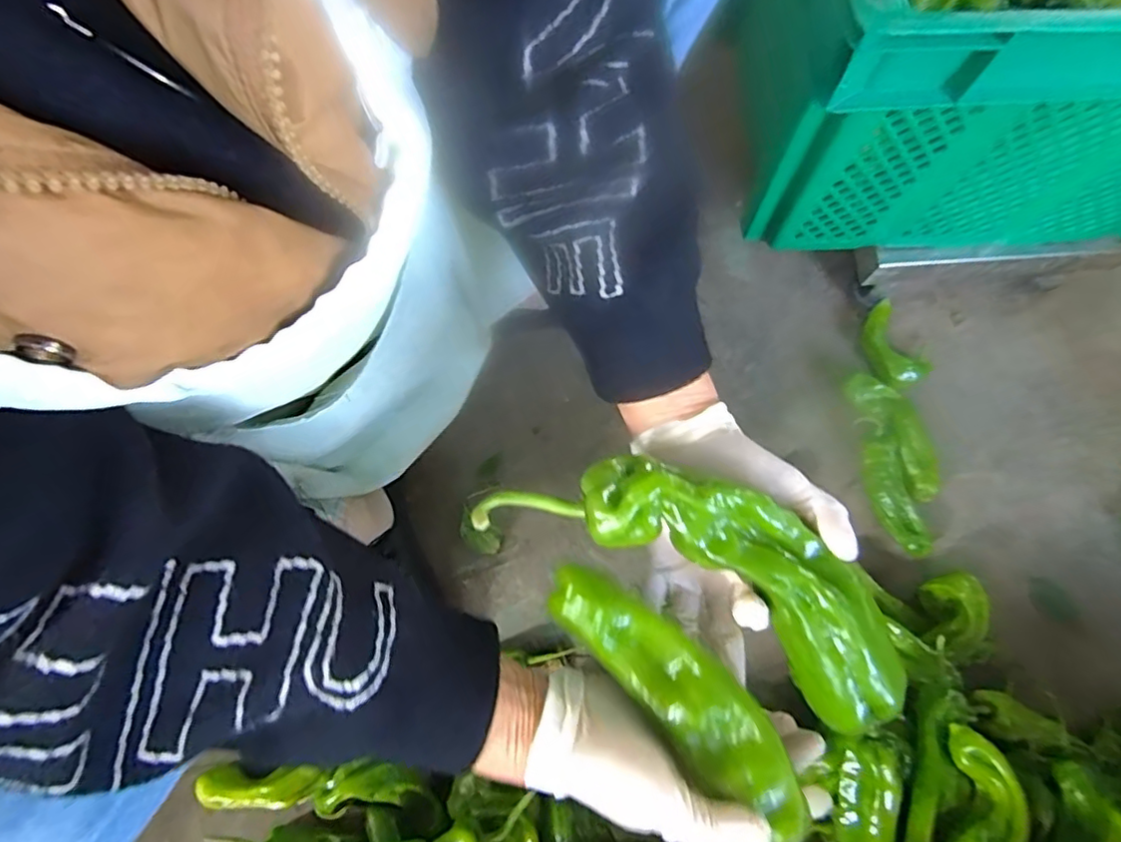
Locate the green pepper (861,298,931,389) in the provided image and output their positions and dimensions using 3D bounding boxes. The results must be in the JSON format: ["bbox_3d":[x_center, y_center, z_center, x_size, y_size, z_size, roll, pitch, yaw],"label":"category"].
[{"bbox_3d":[0.388,-0.086,0.730,0.059,0.033,0.102,-29,75,-10],"label":"green pepper"}]

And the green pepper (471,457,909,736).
[{"bbox_3d":[0.079,0.075,0.325,0.231,0.038,0.084,32,74,3],"label":"green pepper"}]

